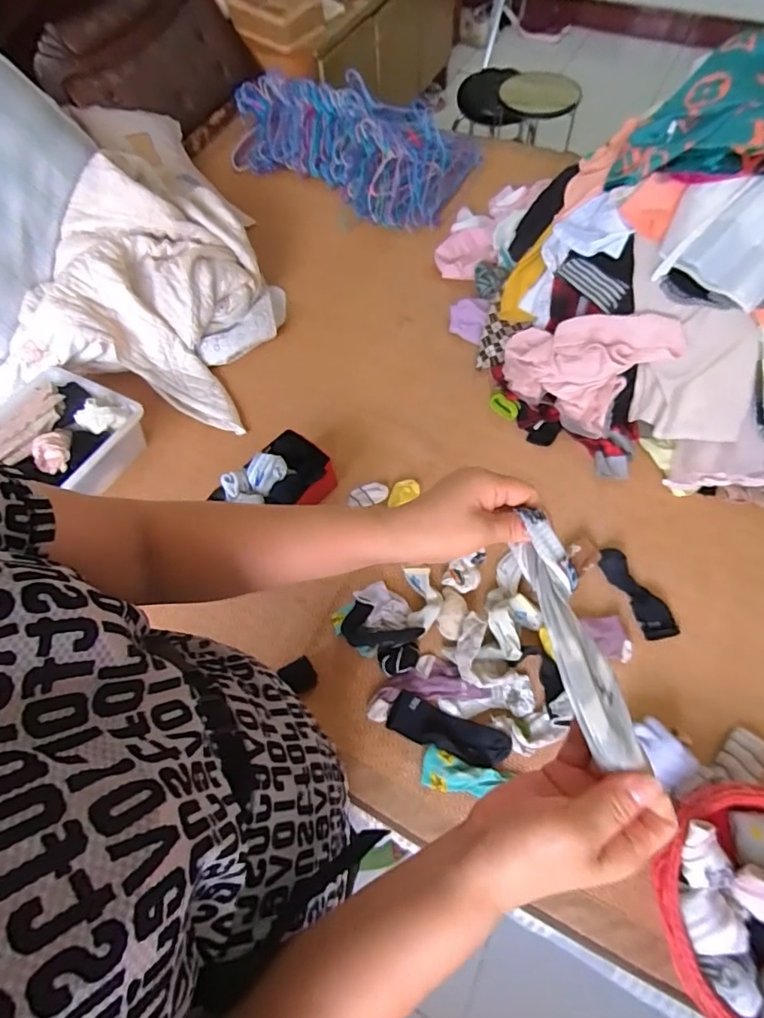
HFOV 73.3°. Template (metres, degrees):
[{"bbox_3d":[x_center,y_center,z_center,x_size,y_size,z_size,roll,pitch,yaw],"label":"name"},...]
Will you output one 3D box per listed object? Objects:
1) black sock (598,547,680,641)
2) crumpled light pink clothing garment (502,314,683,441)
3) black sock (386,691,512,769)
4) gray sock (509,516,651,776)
[{"bbox_3d":[0.464,0.152,0.935,0.063,0.015,0.178,-23,64,-8],"label":"black sock"},{"bbox_3d":[0.410,-0.298,1.074,0.317,0.183,0.199,26,67,15],"label":"crumpled light pink clothing garment"},{"bbox_3d":[0.104,0.357,0.824,0.191,0.027,0.062,20,66,13],"label":"black sock"},{"bbox_3d":[0.127,0.084,0.350,0.029,0.032,0.169,-11,62,-2],"label":"gray sock"}]

